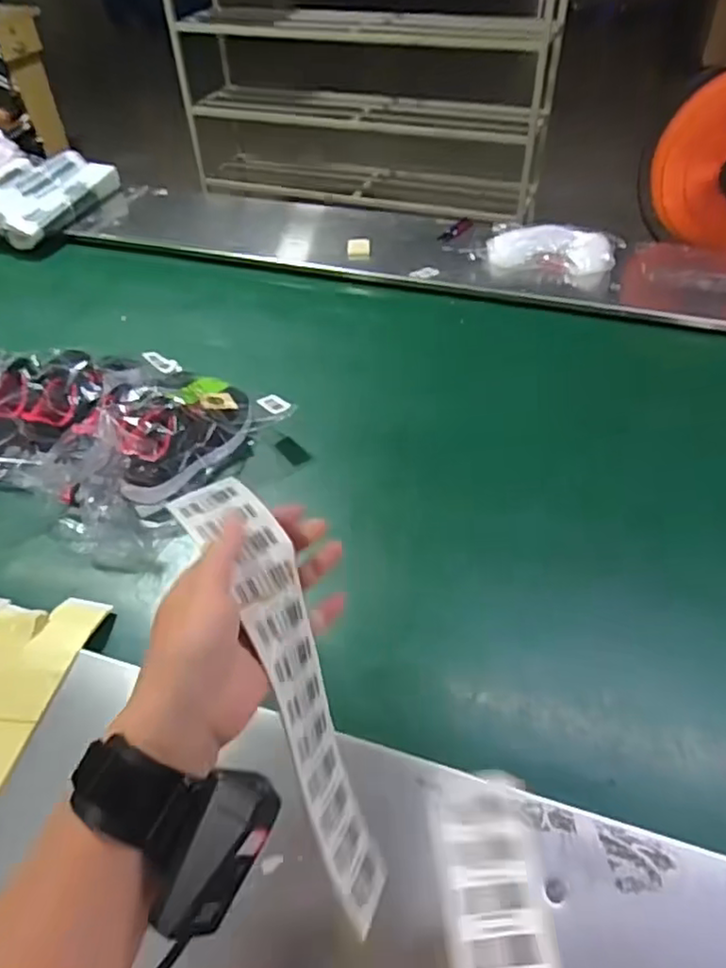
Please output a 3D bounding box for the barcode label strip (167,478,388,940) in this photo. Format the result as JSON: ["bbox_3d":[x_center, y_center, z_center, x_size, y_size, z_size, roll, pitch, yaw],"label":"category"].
[{"bbox_3d":[-0.046,0.136,0.407,0.053,0.067,0.285,-19,90,-15],"label":"barcode label strip"}]

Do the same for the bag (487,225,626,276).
[{"bbox_3d":[0.338,-0.420,1.140,0.224,0.062,0.118,13,49,13],"label":"bag"}]

